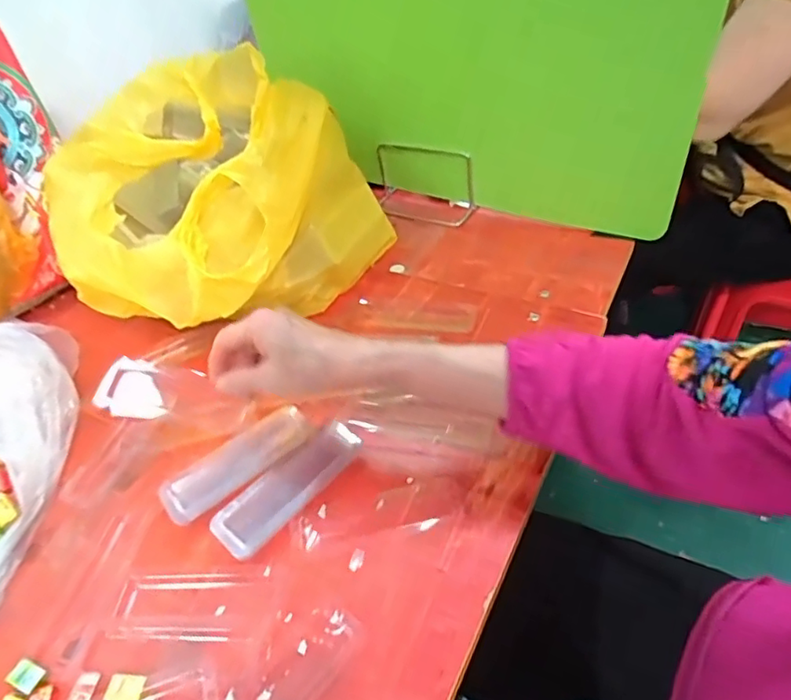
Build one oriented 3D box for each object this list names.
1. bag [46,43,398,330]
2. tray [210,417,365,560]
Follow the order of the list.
[{"bbox_3d":[-0.189,-0.169,0.634,0.274,0.202,0.358,27,55,30],"label":"bag"},{"bbox_3d":[-0.092,0.112,0.484,0.045,0.019,0.140,27,54,33],"label":"tray"}]

